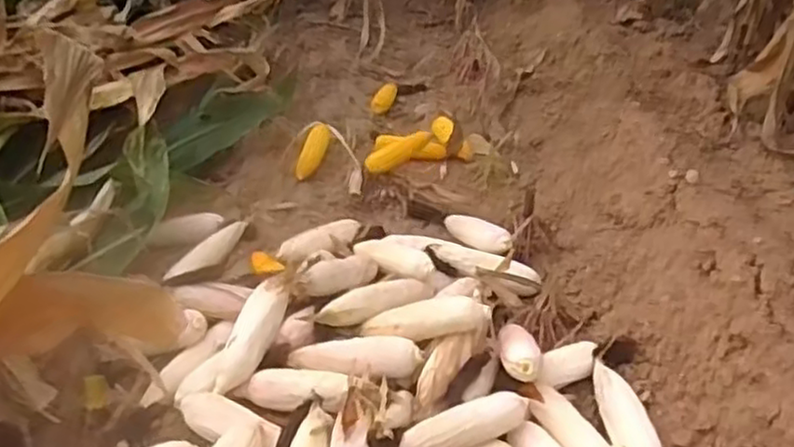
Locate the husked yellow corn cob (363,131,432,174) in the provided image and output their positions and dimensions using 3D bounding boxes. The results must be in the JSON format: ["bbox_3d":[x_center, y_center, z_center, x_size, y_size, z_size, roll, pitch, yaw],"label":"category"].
[{"bbox_3d":[0.003,-0.159,1.612,0.157,0.050,0.046,-27,34,8],"label":"husked yellow corn cob"}]

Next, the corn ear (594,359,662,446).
[{"bbox_3d":[0.320,0.271,0.999,0.065,0.043,0.200,0,33,0],"label":"corn ear"}]

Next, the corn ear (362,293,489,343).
[{"bbox_3d":[0.045,0.145,1.094,0.190,0.054,0.043,1,33,2],"label":"corn ear"}]

